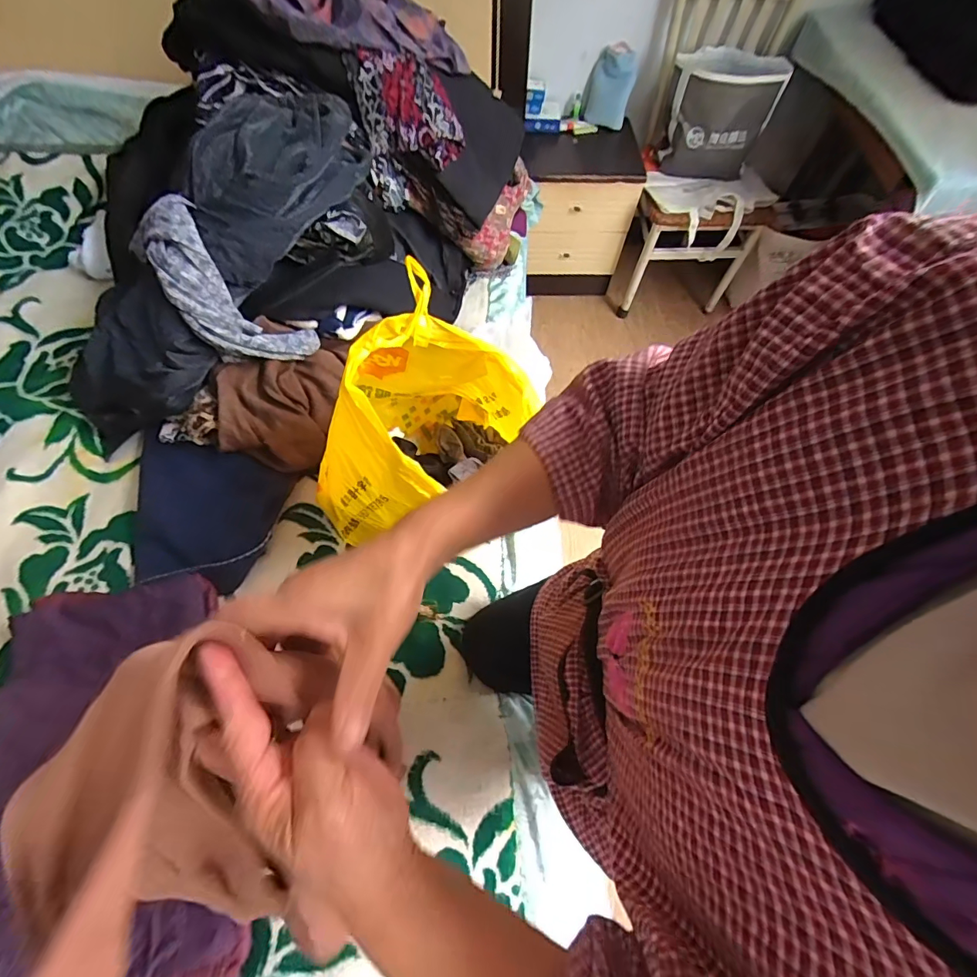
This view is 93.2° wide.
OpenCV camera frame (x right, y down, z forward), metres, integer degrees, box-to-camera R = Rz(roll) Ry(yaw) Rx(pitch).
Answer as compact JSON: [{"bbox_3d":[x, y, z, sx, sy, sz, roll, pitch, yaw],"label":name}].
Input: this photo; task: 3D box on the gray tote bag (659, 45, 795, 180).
[{"bbox_3d":[0.682,-1.109,1.399,0.292,0.269,0.172,-12,66,-8],"label":"gray tote bag"}]

